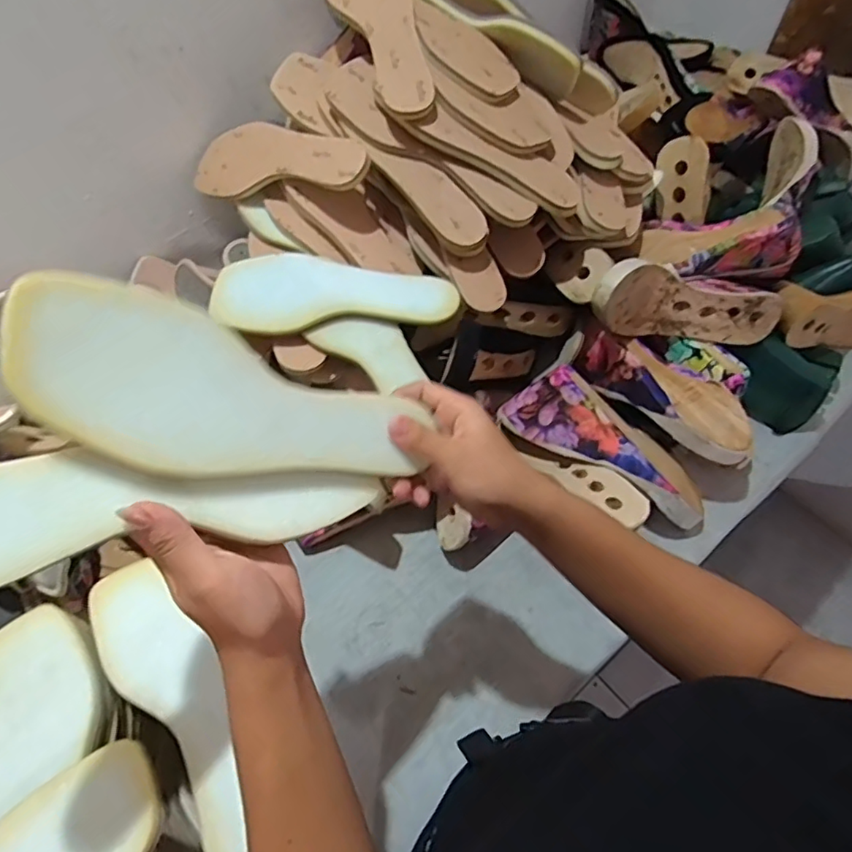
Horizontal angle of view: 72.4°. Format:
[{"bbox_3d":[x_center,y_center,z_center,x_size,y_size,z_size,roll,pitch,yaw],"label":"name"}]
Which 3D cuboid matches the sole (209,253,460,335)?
[{"bbox_3d":[-0.090,-0.134,0.575,0.234,0.012,0.079,-3,75,1],"label":"sole"}]

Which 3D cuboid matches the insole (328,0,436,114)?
[{"bbox_3d":[-0.045,-0.407,0.590,0.080,0.015,0.234,-17,72,-11],"label":"insole"}]

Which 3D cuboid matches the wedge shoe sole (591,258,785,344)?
[{"bbox_3d":[0.284,-0.132,0.647,0.236,0.080,0.062,6,55,-16],"label":"wedge shoe sole"}]

